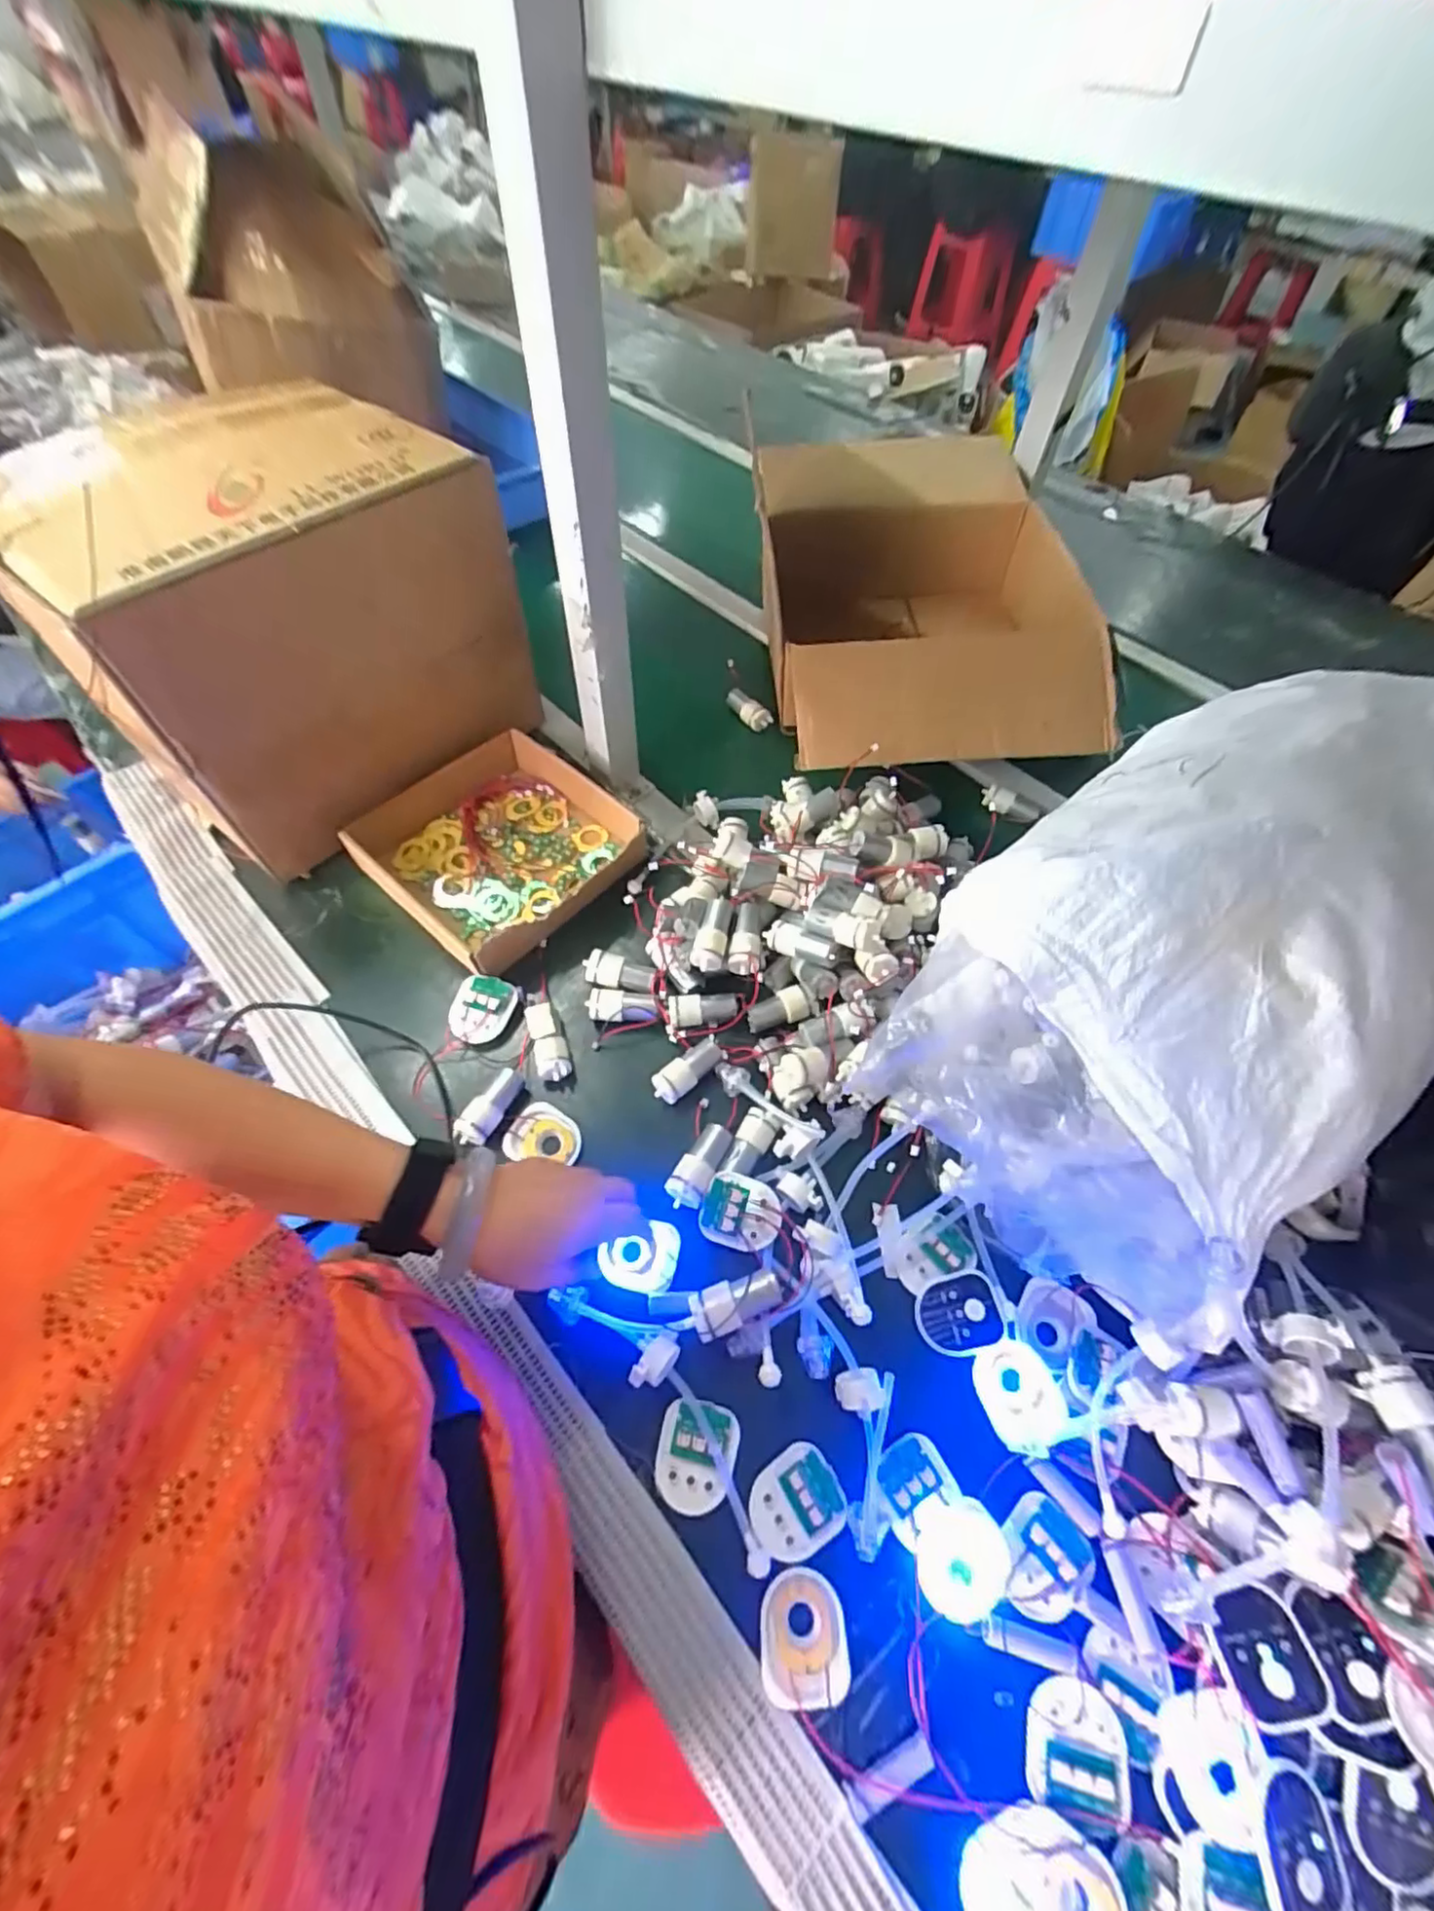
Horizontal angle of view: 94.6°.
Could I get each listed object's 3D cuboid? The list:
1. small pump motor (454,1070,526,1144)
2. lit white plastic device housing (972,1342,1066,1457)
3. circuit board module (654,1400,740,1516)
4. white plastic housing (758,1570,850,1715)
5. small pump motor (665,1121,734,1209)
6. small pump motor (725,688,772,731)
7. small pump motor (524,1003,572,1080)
[{"bbox_3d":[-0.183,0.123,0.537,0.024,0.032,0.064,21,60,10],"label":"small pump motor"},{"bbox_3d":[0.201,0.292,0.438,0.051,0.007,0.056,-25,48,1],"label":"lit white plastic device housing"},{"bbox_3d":[-0.014,0.322,0.426,0.049,0.012,0.059,15,59,7],"label":"circuit board module"},{"bbox_3d":[0.050,0.398,0.386,0.050,0.008,0.056,-1,59,-3],"label":"white plastic housing"},{"bbox_3d":[-0.013,0.162,0.511,0.029,0.023,0.065,27,62,14],"label":"small pump motor"},{"bbox_3d":[0.036,-0.302,0.815,0.070,0.030,0.021,40,65,20],"label":"small pump motor"},{"bbox_3d":[-0.144,0.076,0.561,0.025,0.026,0.067,-19,61,-13],"label":"small pump motor"}]

